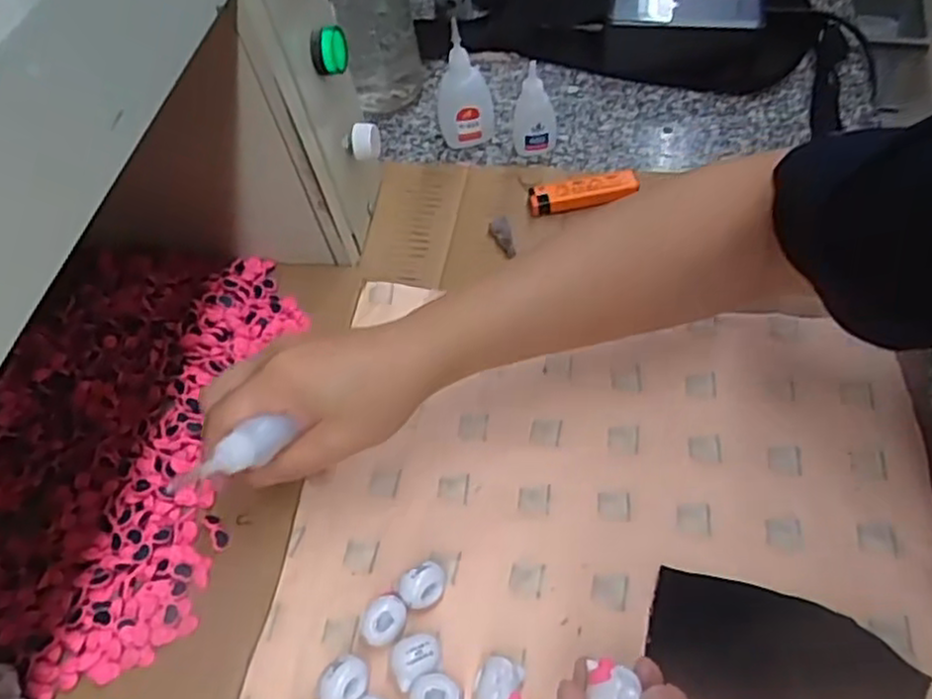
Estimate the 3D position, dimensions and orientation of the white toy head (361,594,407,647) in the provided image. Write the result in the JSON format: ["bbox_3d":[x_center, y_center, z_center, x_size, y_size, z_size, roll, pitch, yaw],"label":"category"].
[{"bbox_3d":[-0.041,0.140,0.369,0.020,0.020,0.024,13,57,14],"label":"white toy head"}]

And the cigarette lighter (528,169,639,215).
[{"bbox_3d":[0.087,-0.115,0.540,0.080,0.017,0.027,-6,55,1],"label":"cigarette lighter"}]

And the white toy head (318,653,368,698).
[{"bbox_3d":[-0.059,0.162,0.353,0.021,0.018,0.025,8,56,10],"label":"white toy head"}]

